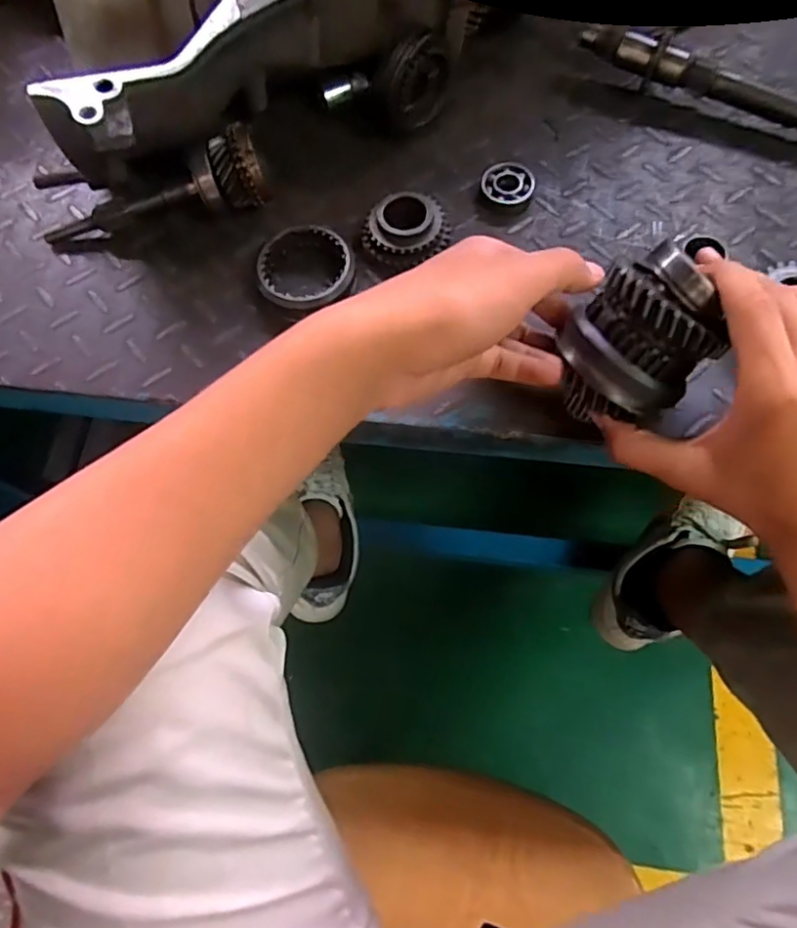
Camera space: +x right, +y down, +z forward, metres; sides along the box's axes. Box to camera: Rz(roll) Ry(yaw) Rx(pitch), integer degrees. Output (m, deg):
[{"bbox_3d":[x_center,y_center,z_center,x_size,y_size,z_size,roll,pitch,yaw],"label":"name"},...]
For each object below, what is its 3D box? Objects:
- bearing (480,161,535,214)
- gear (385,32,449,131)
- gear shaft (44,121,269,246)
[{"bbox_3d":[0.083,-0.211,0.461,0.039,0.013,0.036,16,69,8],"label":"bearing"},{"bbox_3d":[0.012,-0.285,0.459,0.060,0.072,0.019,-42,73,-15],"label":"gear"},{"bbox_3d":[-0.179,-0.203,0.453,0.174,0.062,0.056,-11,67,14],"label":"gear shaft"}]

